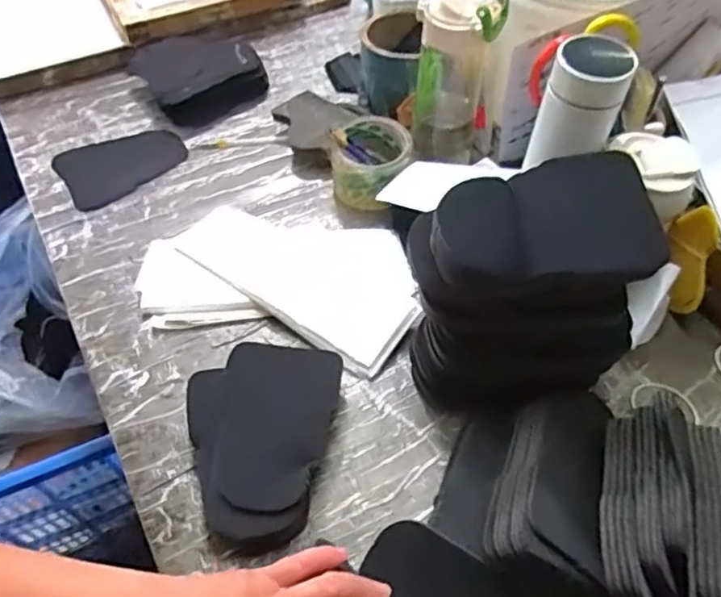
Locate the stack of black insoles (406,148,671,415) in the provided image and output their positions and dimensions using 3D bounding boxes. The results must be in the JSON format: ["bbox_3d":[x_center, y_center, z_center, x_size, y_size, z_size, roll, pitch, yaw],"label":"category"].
[{"bbox_3d":[0.124,0.005,0.503,0.159,0.215,0.111,-10,55,-7],"label":"stack of black insoles"}]

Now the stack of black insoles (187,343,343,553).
[{"bbox_3d":[-0.089,0.122,0.524,0.121,0.041,0.168,8,55,6],"label":"stack of black insoles"}]

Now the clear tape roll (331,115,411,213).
[{"bbox_3d":[0.012,-0.158,0.715,0.089,0.061,0.099,2,54,1],"label":"clear tape roll"}]

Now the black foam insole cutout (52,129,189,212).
[{"bbox_3d":[-0.290,-0.167,0.765,0.149,0.007,0.112,-29,59,-19],"label":"black foam insole cutout"}]

